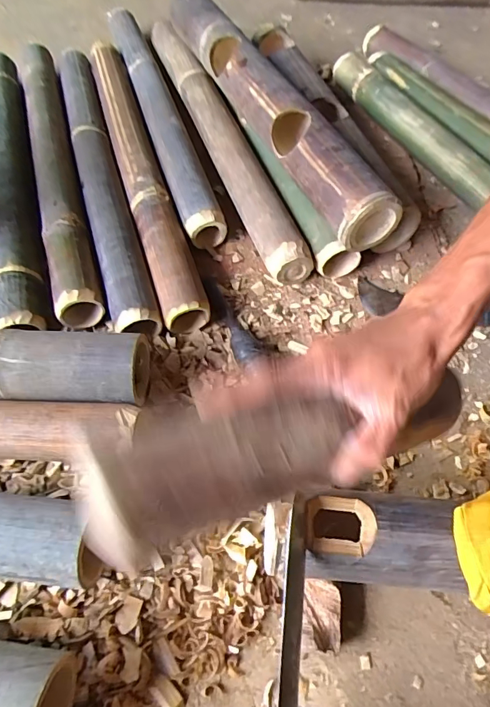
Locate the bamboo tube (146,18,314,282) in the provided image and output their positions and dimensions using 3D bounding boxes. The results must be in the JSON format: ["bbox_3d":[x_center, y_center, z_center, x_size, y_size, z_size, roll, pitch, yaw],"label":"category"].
[{"bbox_3d":[-0.042,-0.369,0.732,0.074,0.063,0.641,-18,63,-8],"label":"bamboo tube"}]

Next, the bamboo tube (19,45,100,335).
[{"bbox_3d":[-0.304,-0.317,0.704,0.064,0.046,0.650,-16,63,-8],"label":"bamboo tube"}]

